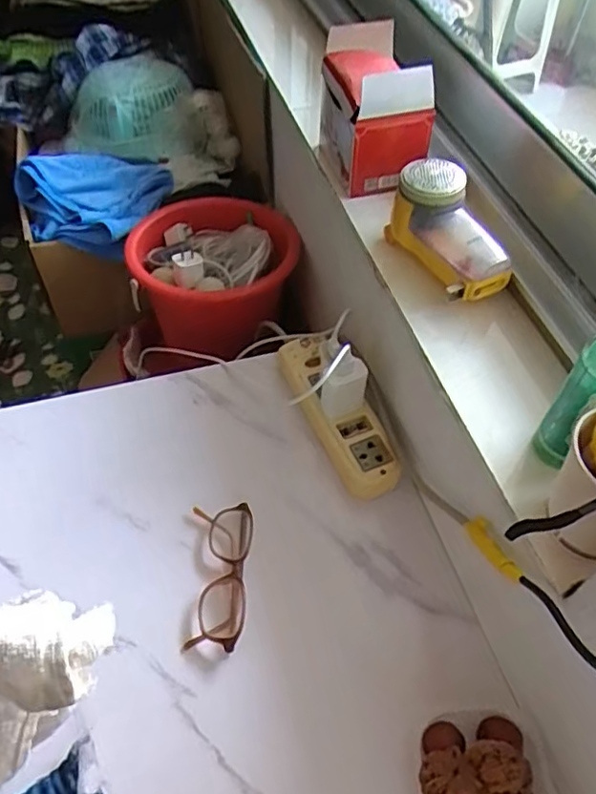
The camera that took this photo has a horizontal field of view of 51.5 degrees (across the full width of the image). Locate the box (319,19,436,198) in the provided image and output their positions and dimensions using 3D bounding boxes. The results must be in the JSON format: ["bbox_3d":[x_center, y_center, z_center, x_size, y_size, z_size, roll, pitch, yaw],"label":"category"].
[{"bbox_3d":[0.071,-0.298,0.627,0.097,0.101,0.161,-4,53,-4],"label":"box"}]

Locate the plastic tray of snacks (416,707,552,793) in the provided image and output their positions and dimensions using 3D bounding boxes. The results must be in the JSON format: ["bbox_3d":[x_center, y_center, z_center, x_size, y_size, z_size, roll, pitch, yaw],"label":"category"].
[{"bbox_3d":[0.127,0.260,0.420,0.092,0.048,0.086,-4,52,-3],"label":"plastic tray of snacks"}]

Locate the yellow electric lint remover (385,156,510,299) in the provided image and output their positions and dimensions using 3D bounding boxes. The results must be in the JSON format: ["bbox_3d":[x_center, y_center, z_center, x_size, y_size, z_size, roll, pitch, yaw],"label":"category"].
[{"bbox_3d":[0.135,-0.142,0.537,0.076,0.068,0.133,-21,67,-16],"label":"yellow electric lint remover"}]

